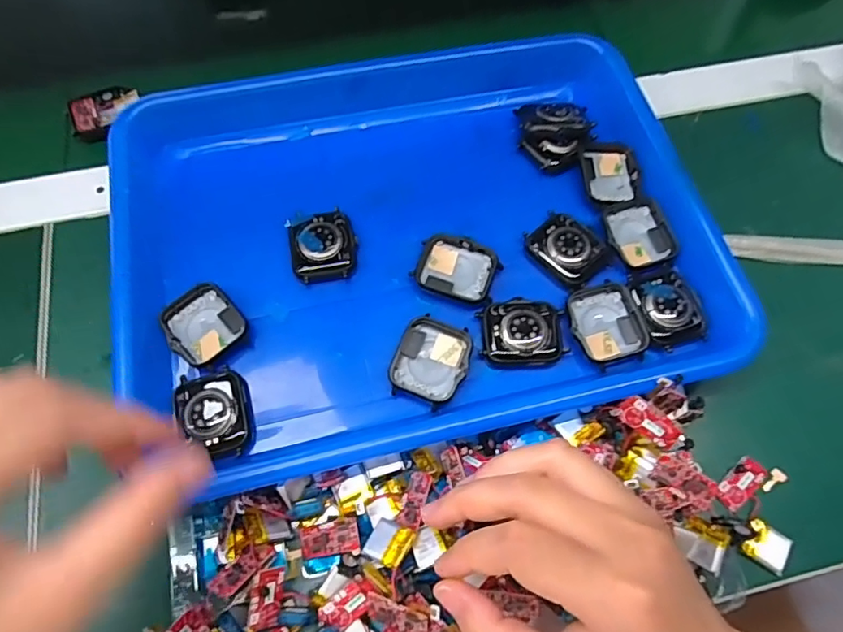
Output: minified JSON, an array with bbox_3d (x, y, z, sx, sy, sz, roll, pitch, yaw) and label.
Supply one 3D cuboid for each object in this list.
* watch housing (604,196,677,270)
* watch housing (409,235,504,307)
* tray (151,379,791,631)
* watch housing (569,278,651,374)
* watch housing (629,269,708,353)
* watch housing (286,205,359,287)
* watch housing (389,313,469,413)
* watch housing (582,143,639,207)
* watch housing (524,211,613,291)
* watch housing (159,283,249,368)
[{"bbox_3d":[0.128,-0.049,0.322,0.038,0.012,0.040,-17,66,-8],"label":"watch housing"},{"bbox_3d":[0.020,-0.027,0.307,0.044,0.010,0.038,19,66,8],"label":"watch housing"},{"bbox_3d":[0.031,0.107,0.254,0.291,0.038,0.102,-13,66,-7],"label":"tray"},{"bbox_3d":[0.101,0.004,0.297,0.038,0.009,0.045,-15,66,-8],"label":"watch housing"},{"bbox_3d":[0.138,-0.004,0.301,0.037,0.012,0.041,-13,66,-7],"label":"watch housing"},{"bbox_3d":[-0.057,-0.039,0.311,0.037,0.015,0.041,-9,66,-5],"label":"watch housing"},{"bbox_3d":[0.005,0.024,0.287,0.037,0.008,0.045,18,66,7],"label":"watch housing"},{"bbox_3d":[0.118,-0.087,0.337,0.035,0.010,0.044,-1,65,-1],"label":"watch housing"},{"bbox_3d":[0.085,-0.040,0.312,0.035,0.007,0.043,-39,71,-17],"label":"watch housing"},{"bbox_3d":[-0.118,0.005,0.291,0.038,0.008,0.044,-38,71,-16],"label":"watch housing"}]

